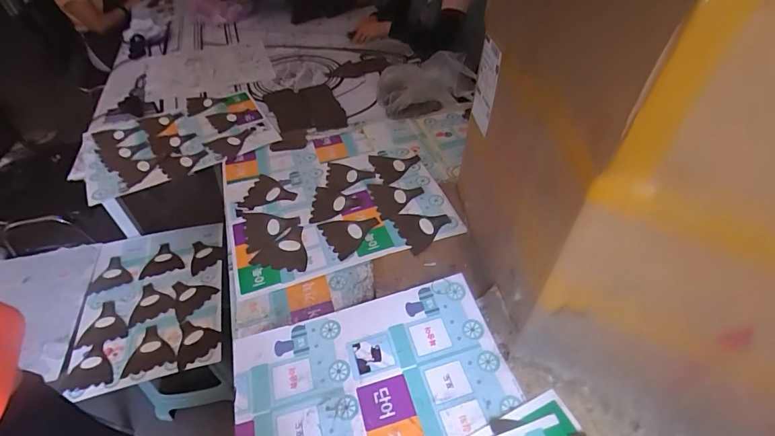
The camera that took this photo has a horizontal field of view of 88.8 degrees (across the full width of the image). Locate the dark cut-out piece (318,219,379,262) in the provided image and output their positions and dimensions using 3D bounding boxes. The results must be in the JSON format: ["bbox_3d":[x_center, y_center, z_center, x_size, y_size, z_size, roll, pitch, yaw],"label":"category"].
[{"bbox_3d":[-0.079,0.032,0.897,0.123,0.008,0.123,-27,48,-15],"label":"dark cut-out piece"}]

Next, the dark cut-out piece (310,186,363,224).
[{"bbox_3d":[-0.123,-0.032,0.964,0.119,0.010,0.126,0,44,3],"label":"dark cut-out piece"}]

